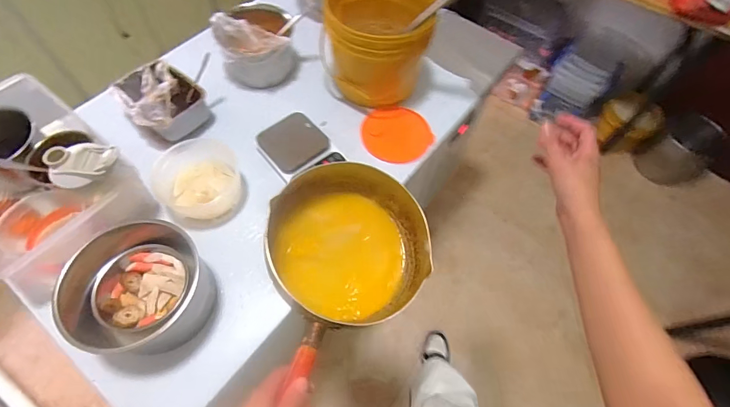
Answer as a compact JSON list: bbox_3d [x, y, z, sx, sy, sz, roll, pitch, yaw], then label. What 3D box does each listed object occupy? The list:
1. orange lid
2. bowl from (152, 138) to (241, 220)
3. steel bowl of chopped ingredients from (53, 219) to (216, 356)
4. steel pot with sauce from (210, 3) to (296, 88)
[{"bbox_3d":[0.070,-0.159,0.834,0.154,0.019,0.147,1,62,-2],"label":"orange lid"},{"bbox_3d":[-0.328,-0.046,0.723,0.155,0.066,0.142,1,62,-2],"label":"bowl"},{"bbox_3d":[-0.349,0.131,0.595,0.182,0.127,0.171,1,62,-2],"label":"steel bowl of chopped ingredients"},{"bbox_3d":[-0.247,-0.366,0.860,0.167,0.137,0.139,-19,65,-12],"label":"steel pot with sauce"}]

